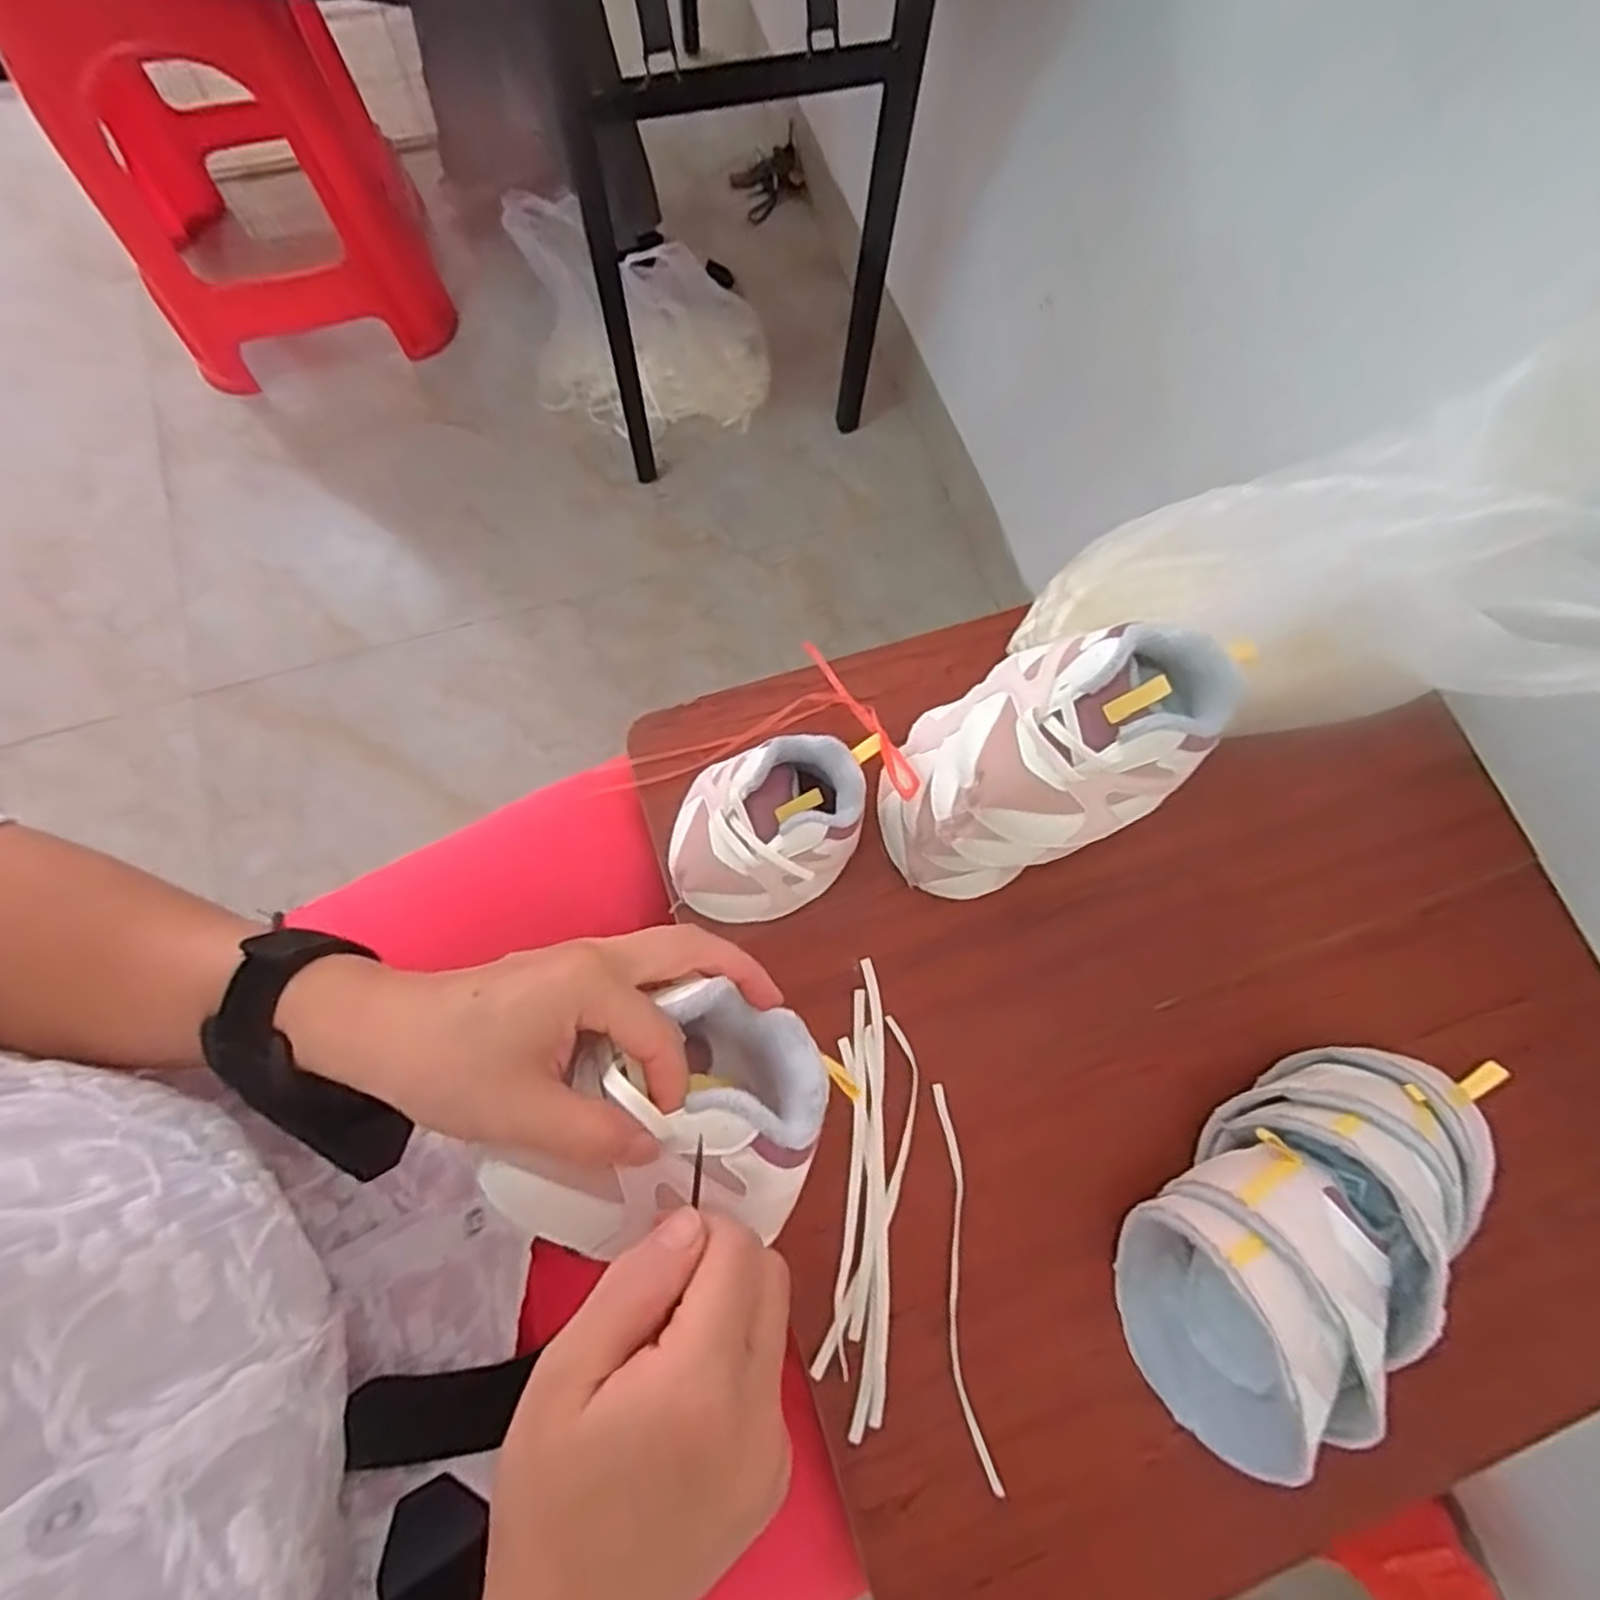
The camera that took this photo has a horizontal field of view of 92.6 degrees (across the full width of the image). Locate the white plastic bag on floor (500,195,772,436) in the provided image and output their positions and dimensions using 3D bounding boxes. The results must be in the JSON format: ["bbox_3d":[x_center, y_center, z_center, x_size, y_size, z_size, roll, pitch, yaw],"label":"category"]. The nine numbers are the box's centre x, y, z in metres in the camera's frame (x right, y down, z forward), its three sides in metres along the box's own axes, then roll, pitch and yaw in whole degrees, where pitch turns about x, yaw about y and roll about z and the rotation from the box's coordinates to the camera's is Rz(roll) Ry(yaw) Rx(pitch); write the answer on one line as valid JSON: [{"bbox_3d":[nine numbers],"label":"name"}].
[{"bbox_3d":[-0.238,-0.715,1.159,0.372,0.214,0.188,13,74,2],"label":"white plastic bag on floor"}]

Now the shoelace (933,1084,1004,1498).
[{"bbox_3d":[0.092,0.274,0.440,0.019,0.005,0.206,-3,73,-4],"label":"shoelace"}]

